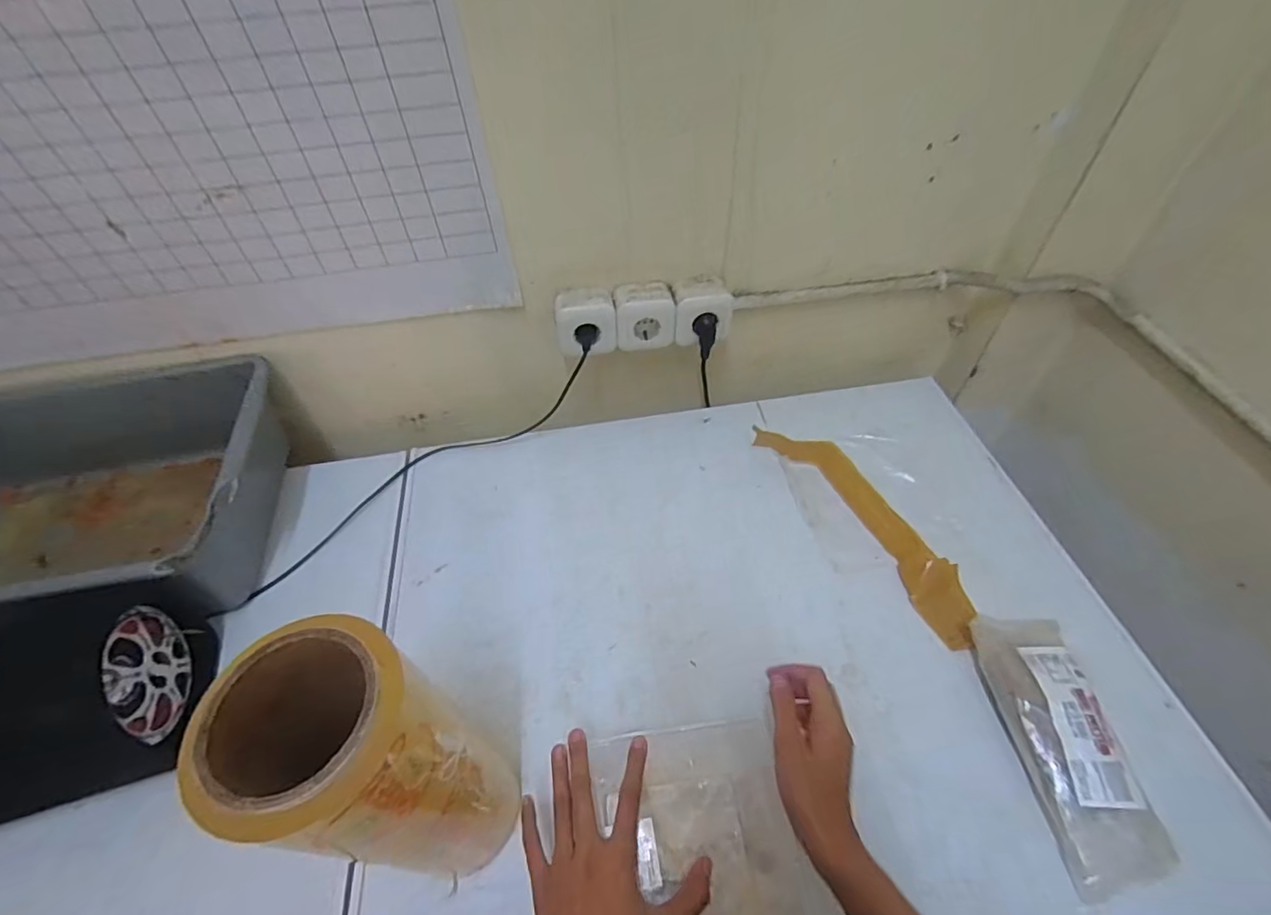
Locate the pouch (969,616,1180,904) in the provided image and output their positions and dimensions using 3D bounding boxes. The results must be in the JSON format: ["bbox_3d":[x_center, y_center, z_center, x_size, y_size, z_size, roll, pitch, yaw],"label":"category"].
[{"bbox_3d":[0.403,0.266,0.517,0.085,0.047,0.222,-5,51,-1],"label":"pouch"}]

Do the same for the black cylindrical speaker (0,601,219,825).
[{"bbox_3d":[-0.596,0.244,0.508,0.305,0.169,0.188,-7,51,-3],"label":"black cylindrical speaker"}]

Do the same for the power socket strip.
[{"bbox_3d":[0.012,-0.197,0.763,0.237,0.083,0.065,-9,52,-7],"label":"power socket strip"}]

